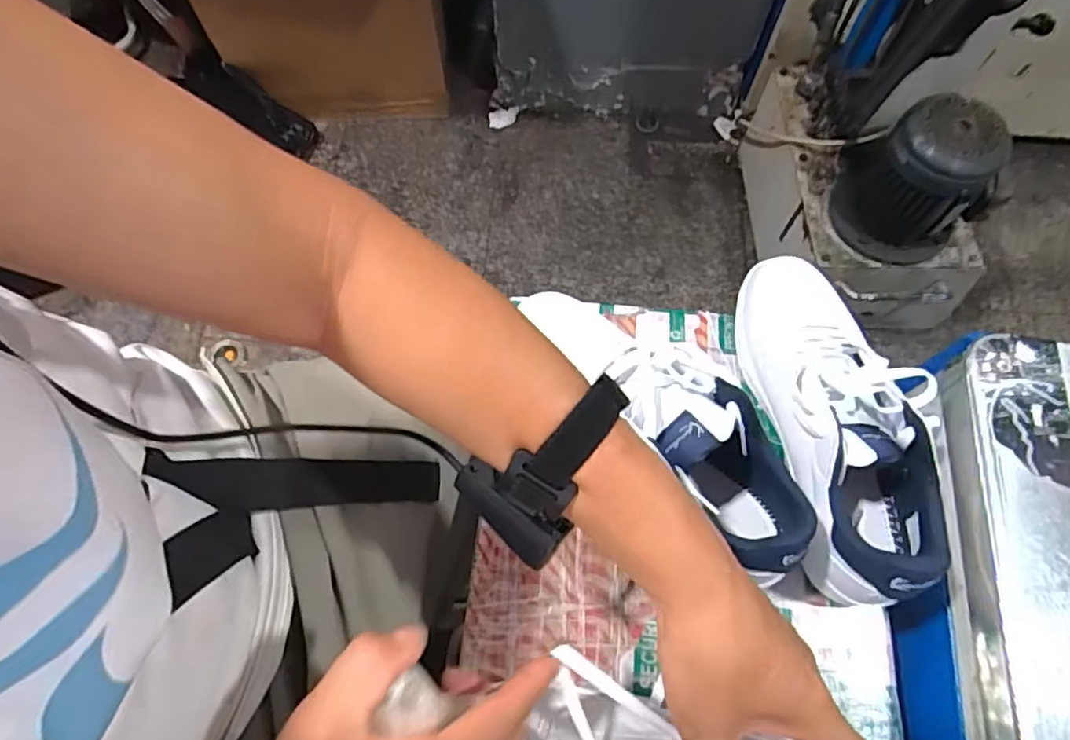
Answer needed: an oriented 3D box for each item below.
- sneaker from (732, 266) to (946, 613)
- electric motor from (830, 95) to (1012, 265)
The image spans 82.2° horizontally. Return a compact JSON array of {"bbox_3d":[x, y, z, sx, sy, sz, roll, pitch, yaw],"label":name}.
[{"bbox_3d":[0.234,0.030,0.474,0.104,0.094,0.278,2,67,0],"label":"sneaker"},{"bbox_3d":[0.656,-0.320,1.047,0.230,0.224,0.175,28,70,11],"label":"electric motor"}]

